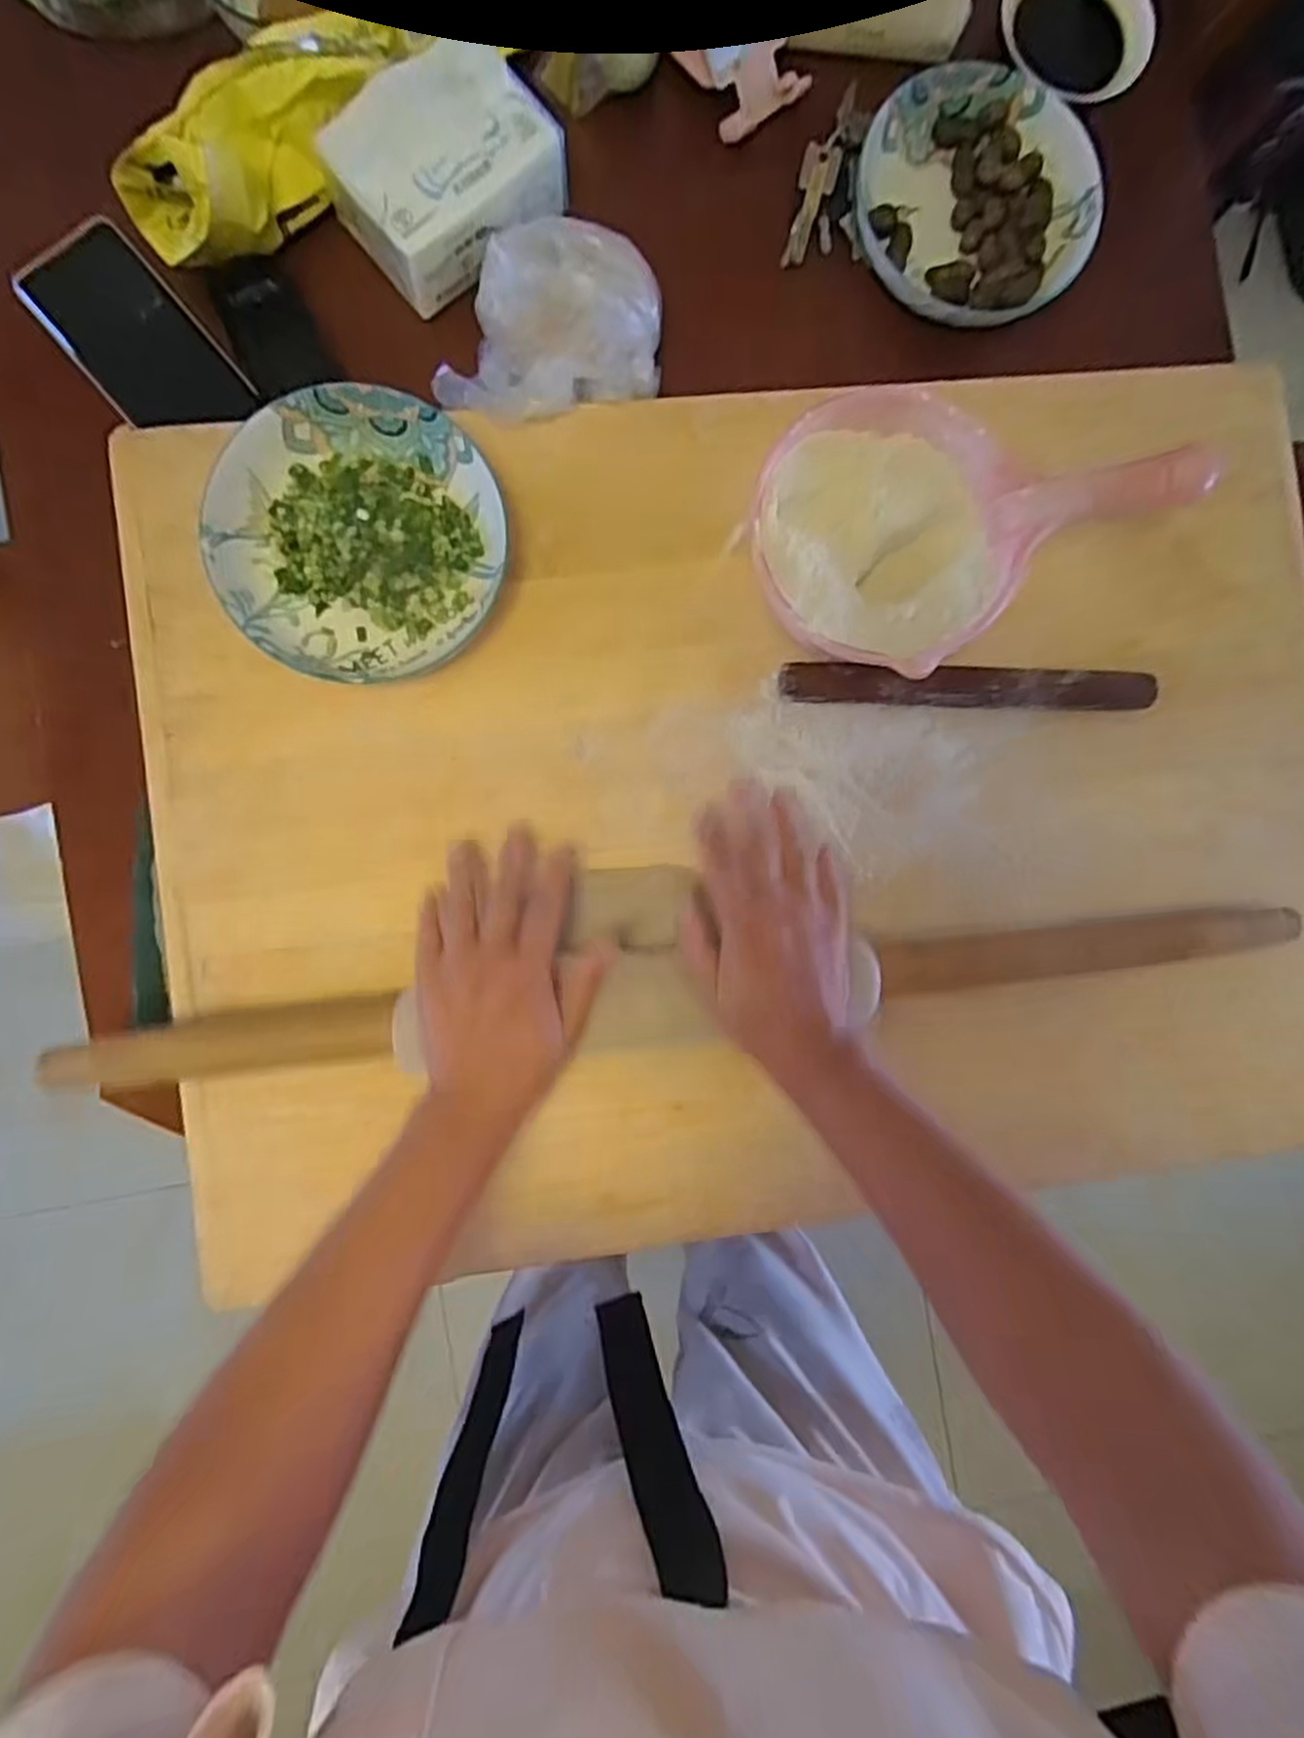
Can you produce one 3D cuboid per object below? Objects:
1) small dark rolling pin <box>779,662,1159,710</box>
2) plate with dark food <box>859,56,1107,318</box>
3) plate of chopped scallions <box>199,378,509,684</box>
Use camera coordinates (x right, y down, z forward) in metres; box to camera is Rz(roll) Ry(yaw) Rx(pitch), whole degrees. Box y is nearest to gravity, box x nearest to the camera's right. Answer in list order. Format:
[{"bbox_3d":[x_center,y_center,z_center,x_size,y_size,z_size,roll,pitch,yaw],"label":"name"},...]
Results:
[{"bbox_3d":[0.210,-0.120,0.513,0.249,0.026,0.025,0,89,-6],"label":"small dark rolling pin"},{"bbox_3d":[0.229,-0.484,0.555,0.161,0.031,0.179,-39,93,-5],"label":"plate with dark food"},{"bbox_3d":[-0.180,-0.206,0.476,0.165,0.036,0.169,0,89,-6],"label":"plate of chopped scallions"}]

